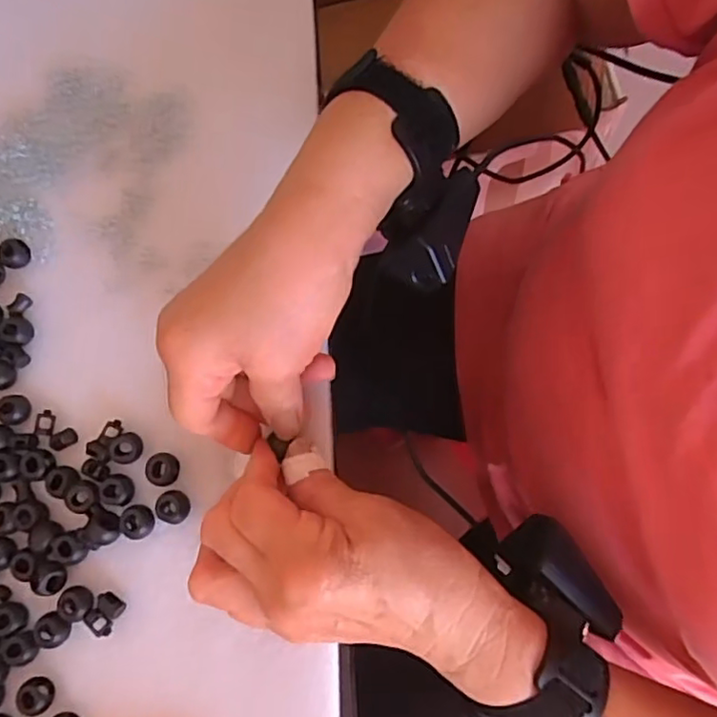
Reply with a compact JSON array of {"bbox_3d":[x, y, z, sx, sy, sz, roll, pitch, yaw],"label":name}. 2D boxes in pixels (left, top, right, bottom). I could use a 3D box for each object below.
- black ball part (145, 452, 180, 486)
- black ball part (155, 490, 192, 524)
[{"bbox_3d":[-0.105,0.060,0.330,0.016,0.010,0.017,0,78,8],"label":"black ball part"},{"bbox_3d":[-0.098,0.080,0.328,0.016,0.013,0.017,-2,78,8],"label":"black ball part"}]

